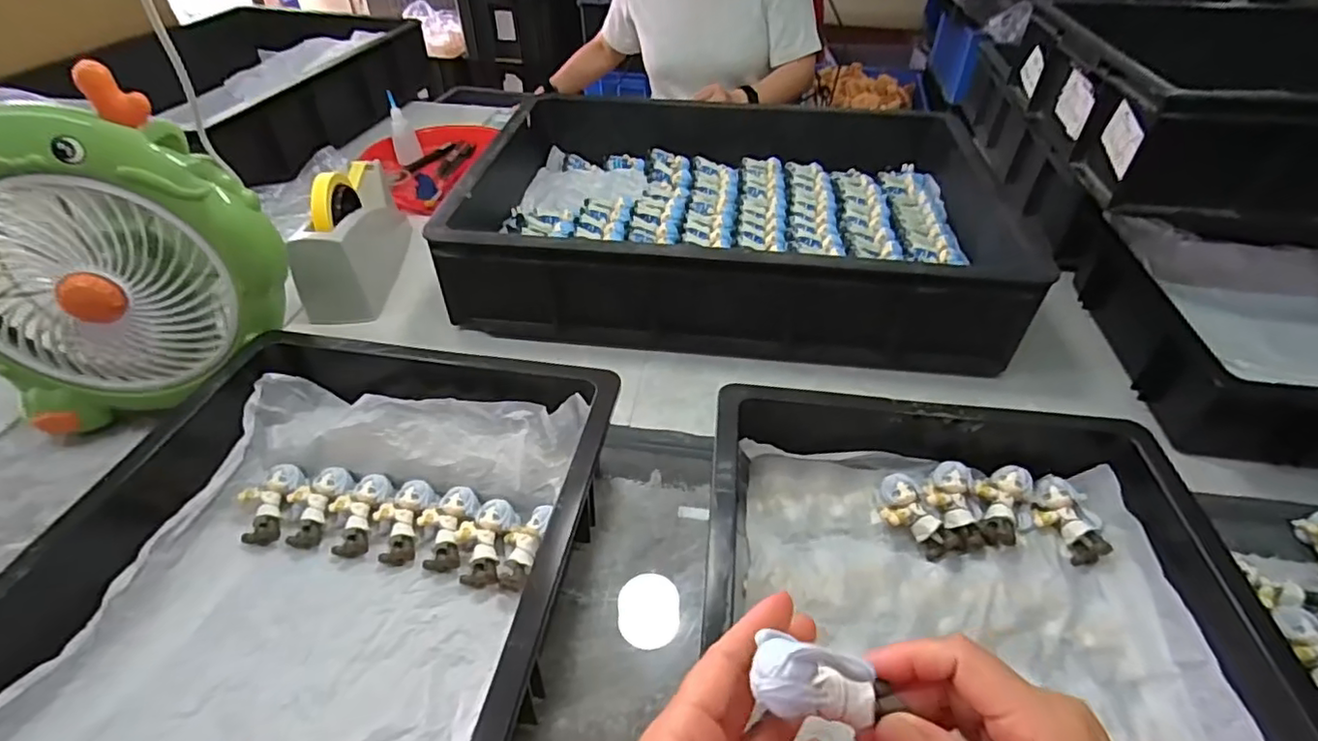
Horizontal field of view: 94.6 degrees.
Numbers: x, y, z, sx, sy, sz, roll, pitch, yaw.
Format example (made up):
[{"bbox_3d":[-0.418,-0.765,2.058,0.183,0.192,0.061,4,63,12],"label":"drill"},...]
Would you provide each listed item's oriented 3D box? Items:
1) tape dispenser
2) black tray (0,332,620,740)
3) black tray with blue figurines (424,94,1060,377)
[{"bbox_3d":[-0.362,-0.168,0.720,0.075,0.122,0.212,-3,42,-5],"label":"tape dispenser"},{"bbox_3d":[-0.230,0.162,0.362,0.345,0.097,0.500,4,42,3],"label":"black tray"},{"bbox_3d":[0.081,-0.189,0.748,0.582,0.124,0.411,5,42,4],"label":"black tray with blue figurines"}]

